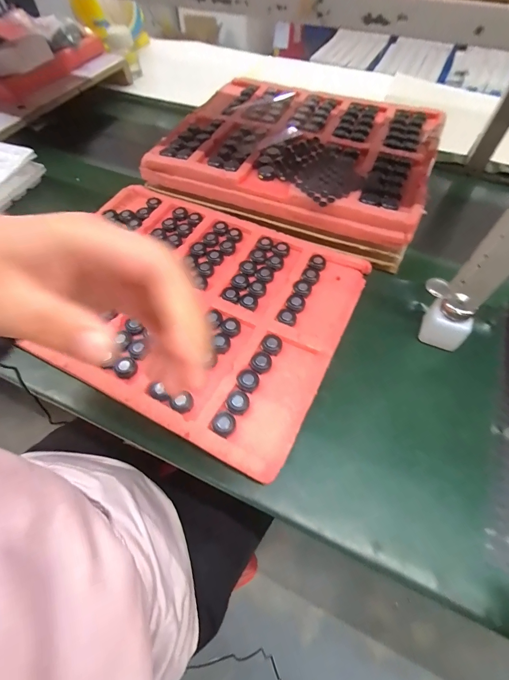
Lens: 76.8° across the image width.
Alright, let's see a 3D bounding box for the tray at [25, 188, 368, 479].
[{"bbox_3d":[-0.107,-0.069,0.509,0.487,0.027,0.381,23,61,15],"label":"tray"}]

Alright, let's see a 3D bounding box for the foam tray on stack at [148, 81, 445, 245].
[{"bbox_3d":[0.082,-0.381,0.631,0.500,0.056,0.374,19,60,13],"label":"foam tray on stack"}]

